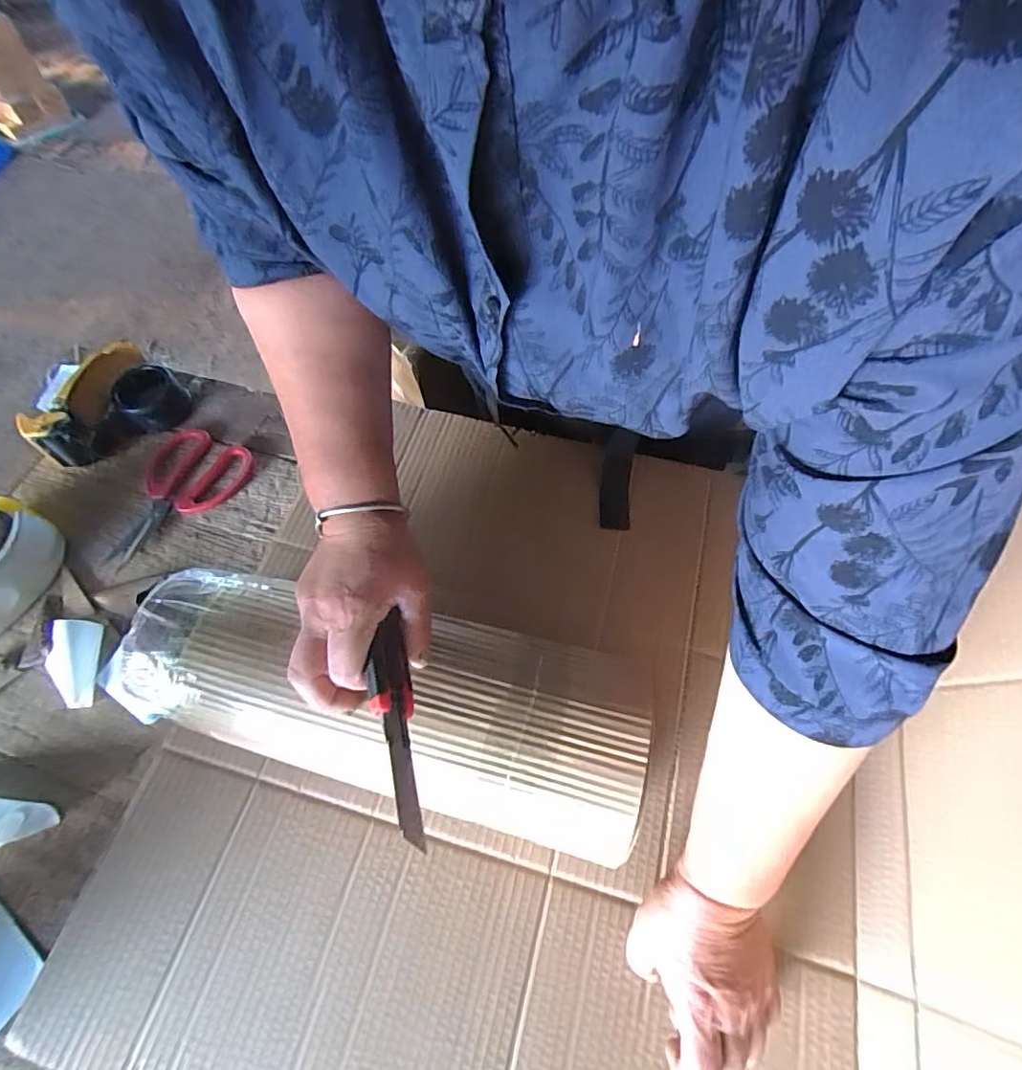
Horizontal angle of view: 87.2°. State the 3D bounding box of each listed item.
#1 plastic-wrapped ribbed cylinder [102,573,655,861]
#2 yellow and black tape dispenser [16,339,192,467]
[{"bbox_3d":[-0.116,0.137,0.439,0.428,0.133,0.135,12,63,6],"label":"plastic-wrapped ribbed cylinder"},{"bbox_3d":[-0.499,-0.167,0.654,0.159,0.076,0.135,-40,69,-19],"label":"yellow and black tape dispenser"}]

